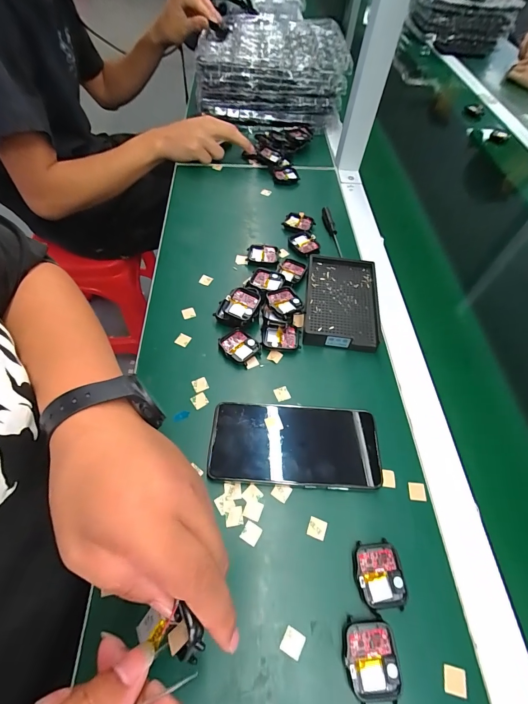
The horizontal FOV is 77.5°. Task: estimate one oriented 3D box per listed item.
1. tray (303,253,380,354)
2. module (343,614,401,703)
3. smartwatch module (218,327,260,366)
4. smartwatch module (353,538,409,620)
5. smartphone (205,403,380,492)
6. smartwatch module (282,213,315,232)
[{"bbox_3d":[0.101,-0.066,0.427,0.092,0.019,0.140,8,57,1],"label":"tray"},{"bbox_3d":[0.078,0.226,0.243,0.037,0.010,0.046,2,57,-3],"label":"module"},{"bbox_3d":[-0.031,-0.005,0.391,0.043,0.013,0.036,34,61,17],"label":"smartwatch module"},{"bbox_3d":[0.095,0.185,0.271,0.038,0.007,0.048,-1,57,-5],"label":"smartwatch module"},{"bbox_3d":[0.030,0.092,0.327,0.161,0.016,0.077,5,57,-1],"label":"smartphone"},{"bbox_3d":[0.056,-0.205,0.519,0.043,0.008,0.038,26,59,12],"label":"smartwatch module"}]

